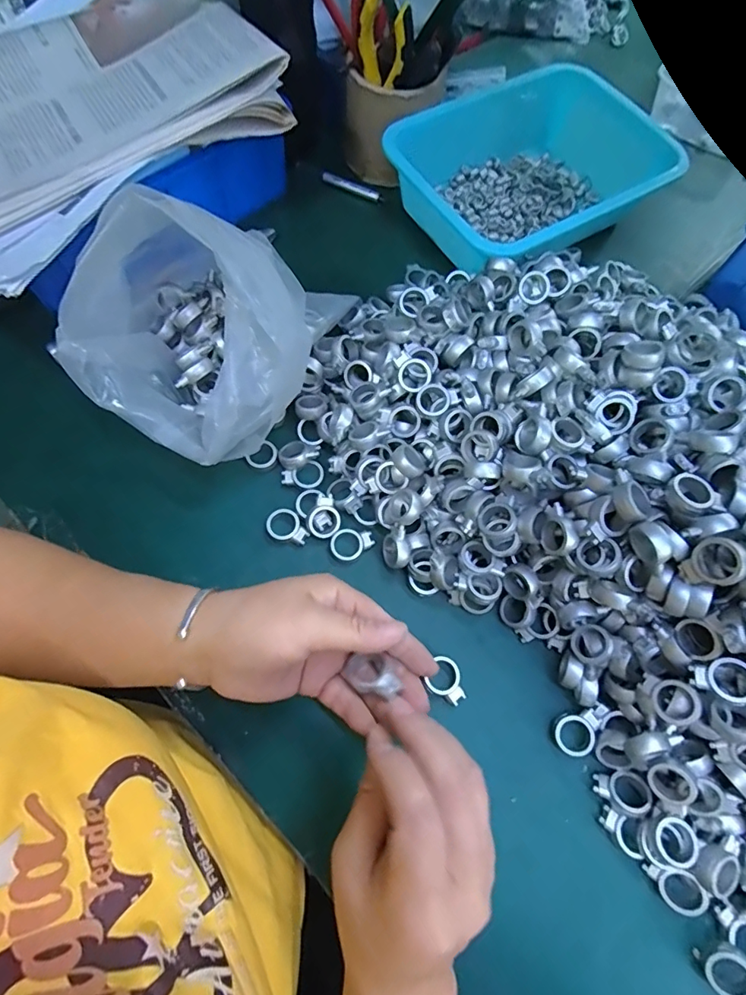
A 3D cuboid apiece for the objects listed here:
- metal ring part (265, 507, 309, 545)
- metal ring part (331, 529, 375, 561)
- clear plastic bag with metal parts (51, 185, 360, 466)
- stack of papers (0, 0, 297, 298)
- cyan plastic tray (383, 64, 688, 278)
[{"bbox_3d":[-0.068,0.025,0.370,0.025,0.009,0.033,-37,74,-16],"label":"metal ring part"},{"bbox_3d":[-0.017,0.035,0.368,0.034,0.006,0.024,-27,71,-13],"label":"metal ring part"},{"bbox_3d":[-0.118,-0.125,0.347,0.144,0.152,0.174,16,68,4],"label":"clear plastic bag with metal parts"},{"bbox_3d":[-0.263,-0.325,0.391,0.329,0.062,0.257,-41,75,-17],"label":"stack of papers"},{"bbox_3d":[0.162,-0.329,0.485,0.258,0.072,0.190,-27,71,-13],"label":"cyan plastic tray"}]

